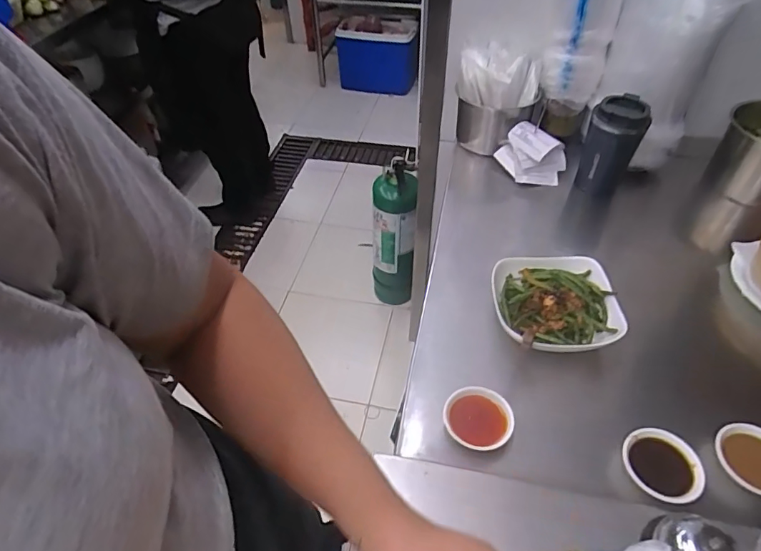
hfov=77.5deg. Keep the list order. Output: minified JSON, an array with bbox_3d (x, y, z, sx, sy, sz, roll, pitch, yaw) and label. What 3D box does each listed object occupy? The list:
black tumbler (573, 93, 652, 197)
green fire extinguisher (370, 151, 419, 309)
[{"bbox_3d":[0.383,-0.211,0.783,0.081,0.156,0.087,28,53,25],"label":"black tumbler"},{"bbox_3d":[0.037,-0.107,1.373,0.126,0.481,0.108,4,46,5],"label":"green fire extinguisher"}]

